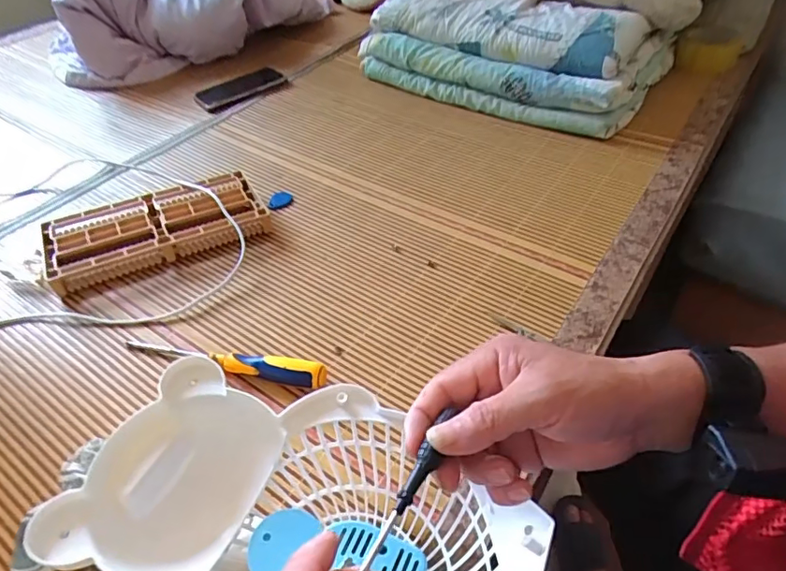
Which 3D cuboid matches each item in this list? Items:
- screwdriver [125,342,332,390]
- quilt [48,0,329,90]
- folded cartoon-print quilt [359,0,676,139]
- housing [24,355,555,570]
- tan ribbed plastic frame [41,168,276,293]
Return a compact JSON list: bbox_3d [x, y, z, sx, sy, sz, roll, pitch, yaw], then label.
[{"bbox_3d":[-0.175,0.074,0.548,0.222,0.028,0.022,10,46,12],"label":"screwdriver"},{"bbox_3d":[-0.457,-0.631,1.184,0.599,0.172,0.328,-23,49,-20],"label":"quilt"},{"bbox_3d":[0.216,-0.451,1.003,0.533,0.136,0.300,23,50,23],"label":"folded cartoon-print quilt"},{"bbox_3d":[-0.064,0.190,0.379,0.306,0.097,0.213,18,48,19],"label":"housing"},{"bbox_3d":[-0.307,-0.076,0.701,0.267,0.036,0.135,-21,48,-18],"label":"tan ribbed plastic frame"}]

